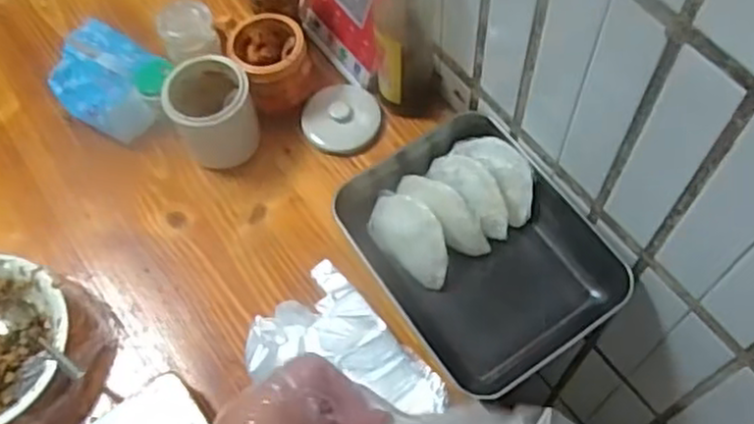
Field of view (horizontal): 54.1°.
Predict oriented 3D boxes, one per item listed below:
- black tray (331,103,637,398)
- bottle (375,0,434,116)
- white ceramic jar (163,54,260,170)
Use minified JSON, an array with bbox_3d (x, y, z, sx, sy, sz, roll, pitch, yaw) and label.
[{"bbox_3d":[0.095,0.036,0.727,0.190,0.055,0.260,-32,66,-12],"label":"black tray"},{"bbox_3d":[0.027,-0.190,0.737,0.064,0.270,0.069,1,63,4],"label":"bottle"},{"bbox_3d":[-0.172,-0.107,0.779,0.085,0.095,0.085,-1,63,3],"label":"white ceramic jar"}]

